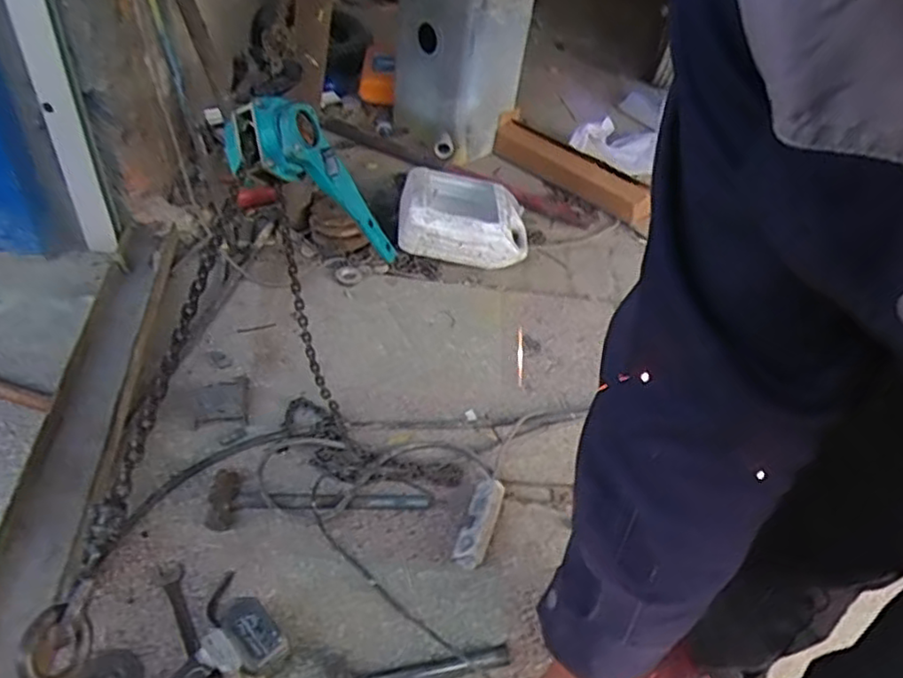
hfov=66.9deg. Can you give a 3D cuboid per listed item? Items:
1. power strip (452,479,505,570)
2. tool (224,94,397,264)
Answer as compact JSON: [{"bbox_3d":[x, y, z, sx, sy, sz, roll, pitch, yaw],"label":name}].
[{"bbox_3d":[0.053,0.337,1.259,0.058,0.049,0.176,17,45,9],"label":"power strip"},{"bbox_3d":[-0.194,-0.226,1.083,0.125,0.353,0.101,-28,46,20],"label":"tool"}]

